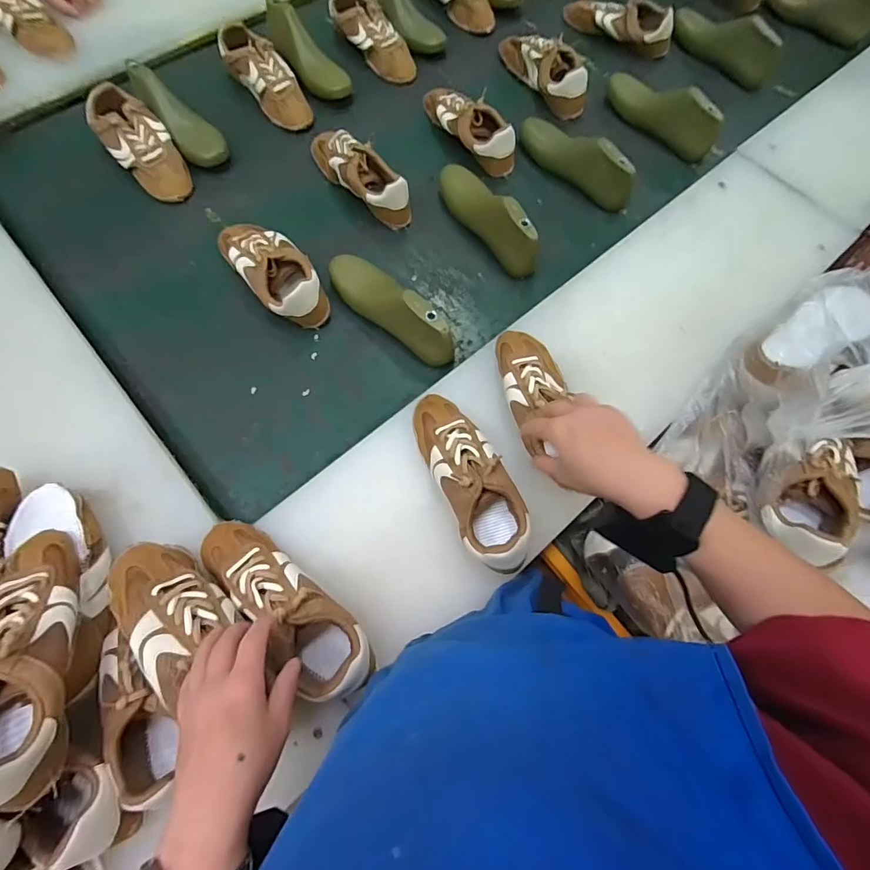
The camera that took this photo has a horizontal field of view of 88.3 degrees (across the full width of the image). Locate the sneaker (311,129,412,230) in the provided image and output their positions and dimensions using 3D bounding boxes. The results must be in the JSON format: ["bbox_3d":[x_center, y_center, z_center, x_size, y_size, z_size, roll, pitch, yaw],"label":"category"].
[{"bbox_3d":[-0.126,-0.433,0.731,0.073,0.070,0.232,-36,76,-14],"label":"sneaker"}]

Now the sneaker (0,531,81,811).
[{"bbox_3d":[-0.355,0.181,0.385,0.083,0.075,0.228,-18,56,-8],"label":"sneaker"}]

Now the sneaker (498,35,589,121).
[{"bbox_3d":[0.210,-0.696,0.849,0.083,0.074,0.215,-26,73,-11],"label":"sneaker"}]

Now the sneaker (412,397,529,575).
[{"bbox_3d":[0.039,0.043,0.505,0.071,0.068,0.216,-21,73,-10],"label":"sneaker"}]

